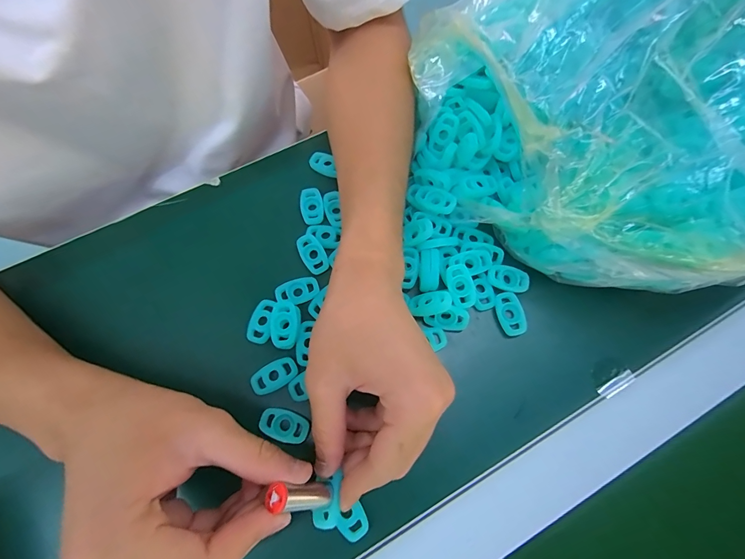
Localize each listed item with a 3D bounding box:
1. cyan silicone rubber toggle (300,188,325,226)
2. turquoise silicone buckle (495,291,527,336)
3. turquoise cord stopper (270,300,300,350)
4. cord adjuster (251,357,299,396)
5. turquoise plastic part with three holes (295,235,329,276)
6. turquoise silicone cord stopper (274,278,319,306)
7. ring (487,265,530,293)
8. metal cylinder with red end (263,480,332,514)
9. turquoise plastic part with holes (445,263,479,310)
[{"bbox_3d":[-0.050,-0.060,0.292,0.018,0.007,0.031,-13,70,-4],"label":"cyan silicone rubber toggle"},{"bbox_3d":[0.101,0.025,0.261,0.018,0.005,0.031,-12,70,-4],"label":"turquoise silicone buckle"},{"bbox_3d":[-0.062,0.032,0.256,0.020,0.008,0.033,-4,70,-1],"label":"turquoise cord stopper"},{"bbox_3d":[-0.068,0.067,0.246,0.032,0.004,0.018,-31,72,-10],"label":"cord adjuster"},{"bbox_3d":[-0.046,-0.020,0.275,0.018,0.006,0.032,-29,72,-10],"label":"turquoise plastic part with three holes"},{"bbox_3d":[-0.056,0.009,0.266,0.031,0.004,0.017,-22,71,-7],"label":"turquoise silicone cord stopper"},{"bbox_3d":[0.102,0.000,0.267,0.032,0.005,0.017,16,71,6],"label":"ring"},{"bbox_3d":[-0.038,0.116,0.190,0.012,0.037,0.012,-5,66,32],"label":"metal cylinder with red end"},{"bbox_3d":[0.064,0.005,0.260,0.019,0.008,0.031,-19,71,-6],"label":"turquoise plastic part with holes"}]

